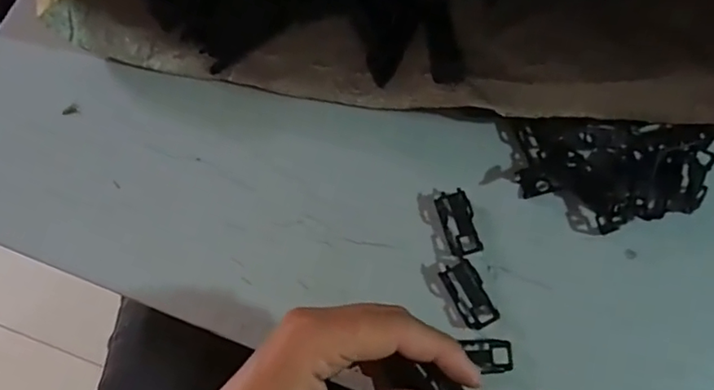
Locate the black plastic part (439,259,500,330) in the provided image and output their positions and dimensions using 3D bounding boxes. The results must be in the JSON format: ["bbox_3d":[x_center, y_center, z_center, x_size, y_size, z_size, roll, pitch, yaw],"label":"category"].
[{"bbox_3d":[0.066,0.059,0.343,0.019,0.013,0.038,-27,79,-7],"label":"black plastic part"}]

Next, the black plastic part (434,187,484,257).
[{"bbox_3d":[0.062,0.017,0.354,0.019,0.014,0.039,-18,78,-5],"label":"black plastic part"}]

